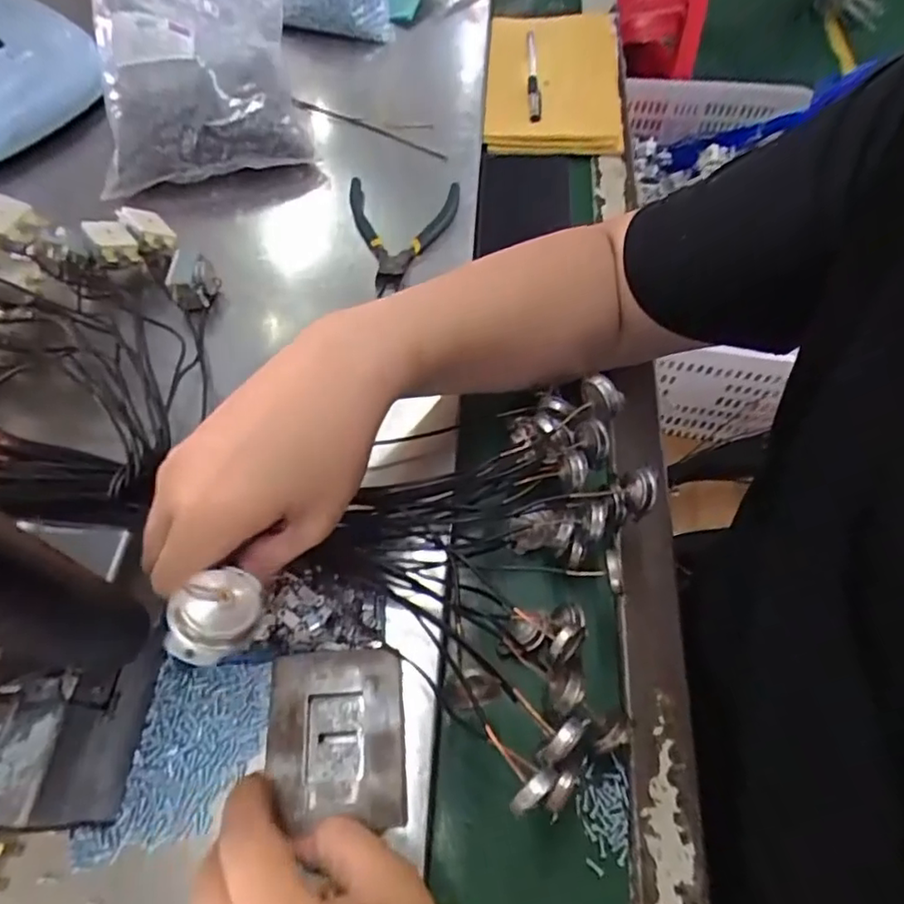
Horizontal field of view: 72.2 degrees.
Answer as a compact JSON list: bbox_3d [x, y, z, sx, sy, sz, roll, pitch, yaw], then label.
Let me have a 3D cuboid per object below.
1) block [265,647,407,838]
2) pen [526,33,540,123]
[{"bbox_3d":[-0.056,0.137,0.300,0.064,0.013,0.077,-4,62,-3],"label":"block"},{"bbox_3d":[0.081,-0.372,0.610,0.012,0.010,0.148,3,62,1],"label":"pen"}]

